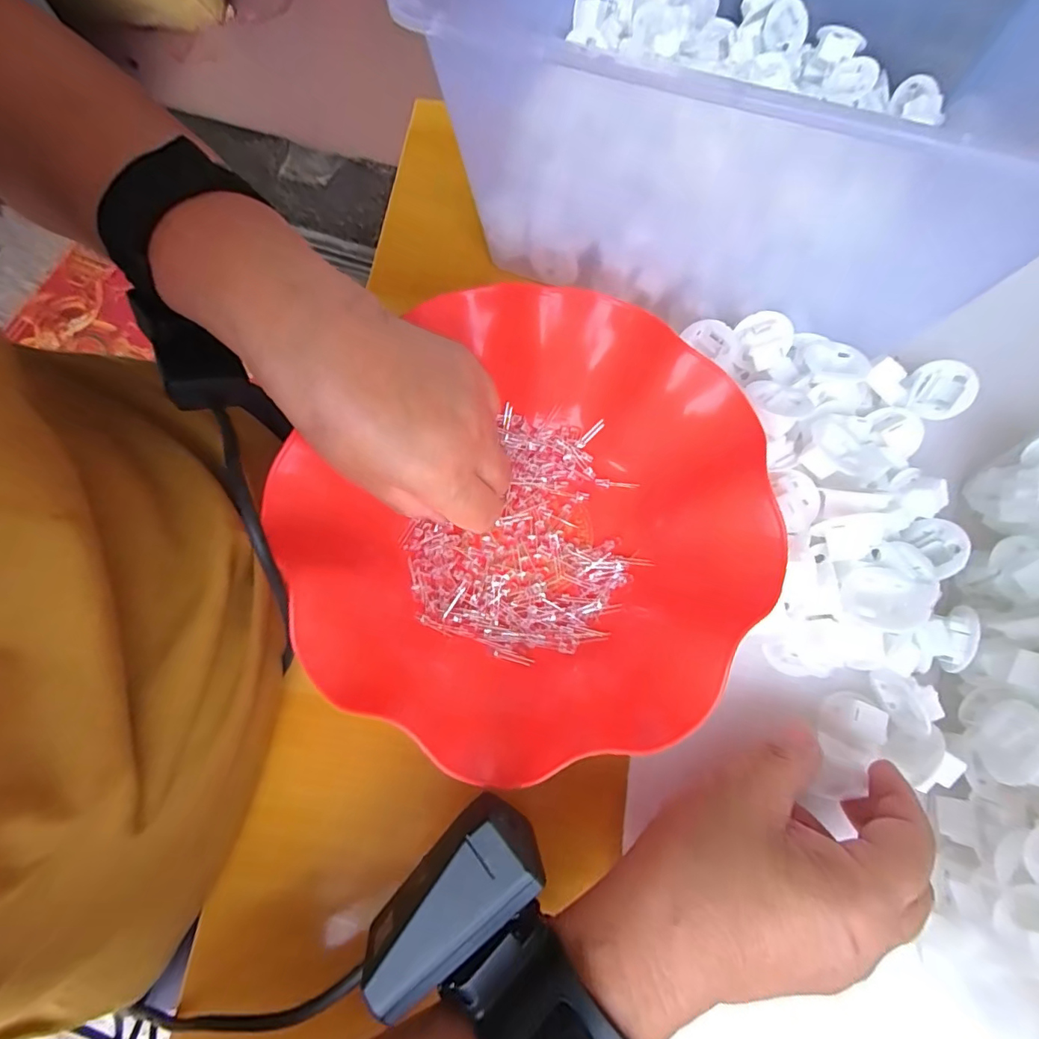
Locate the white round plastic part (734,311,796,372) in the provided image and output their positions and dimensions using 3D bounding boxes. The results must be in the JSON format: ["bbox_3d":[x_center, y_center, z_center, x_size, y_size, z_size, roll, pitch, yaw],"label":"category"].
[{"bbox_3d":[0.138,-0.101,0.280,0.028,0.008,0.030,-23,87,27],"label":"white round plastic part"}]

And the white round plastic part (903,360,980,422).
[{"bbox_3d":[0.248,-0.077,0.293,0.018,0.029,0.032,-29,113,-27],"label":"white round plastic part"}]

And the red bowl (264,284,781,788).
[{"bbox_3d":[0.007,-0.008,0.256,0.221,0.064,0.223,26,75,9],"label":"red bowl"}]

